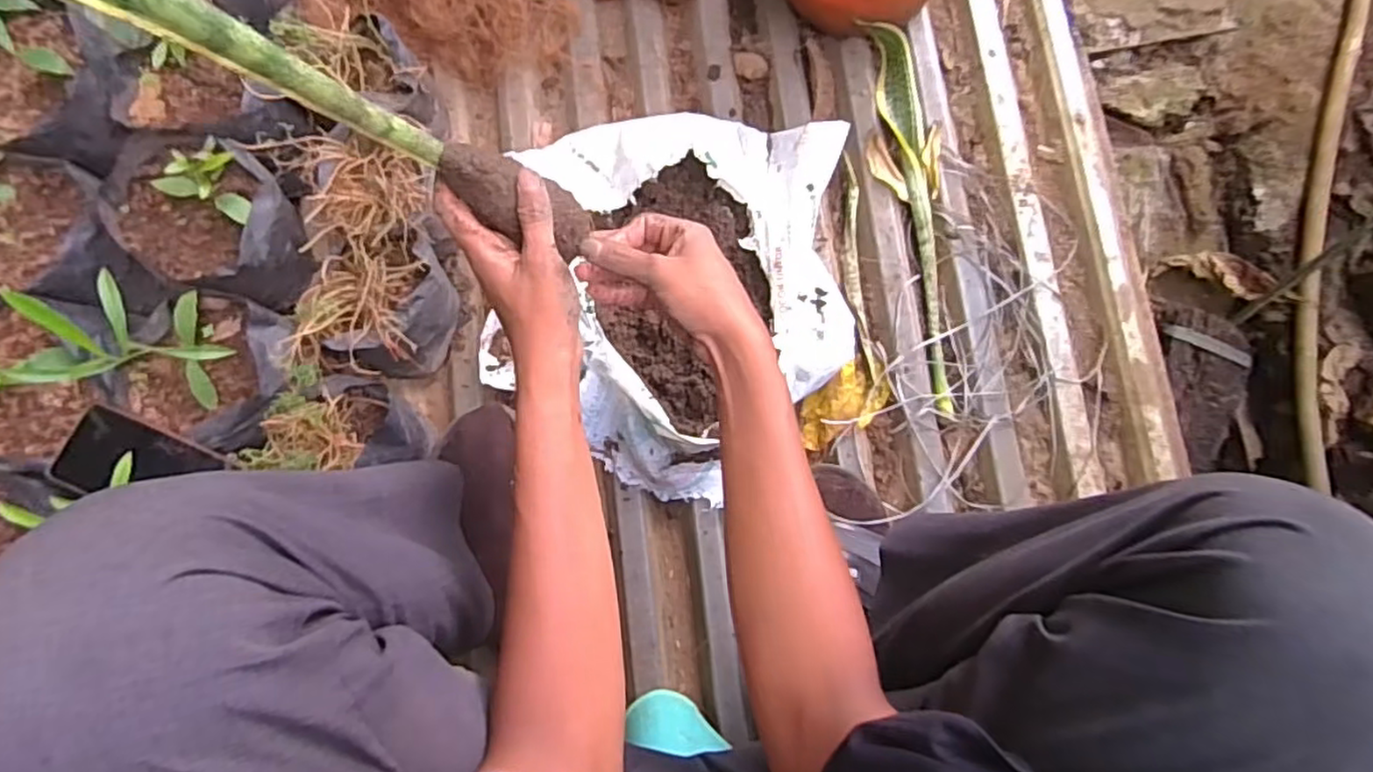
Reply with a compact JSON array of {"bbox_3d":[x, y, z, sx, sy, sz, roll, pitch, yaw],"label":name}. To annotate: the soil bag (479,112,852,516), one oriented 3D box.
[{"bbox_3d":[-0.010,-0.103,0.771,0.379,0.064,0.430,10,80,1],"label":"soil bag"}]

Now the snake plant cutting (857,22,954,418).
[{"bbox_3d":[0.269,-0.207,0.819,0.080,0.024,0.476,-4,80,-2],"label":"snake plant cutting"}]

